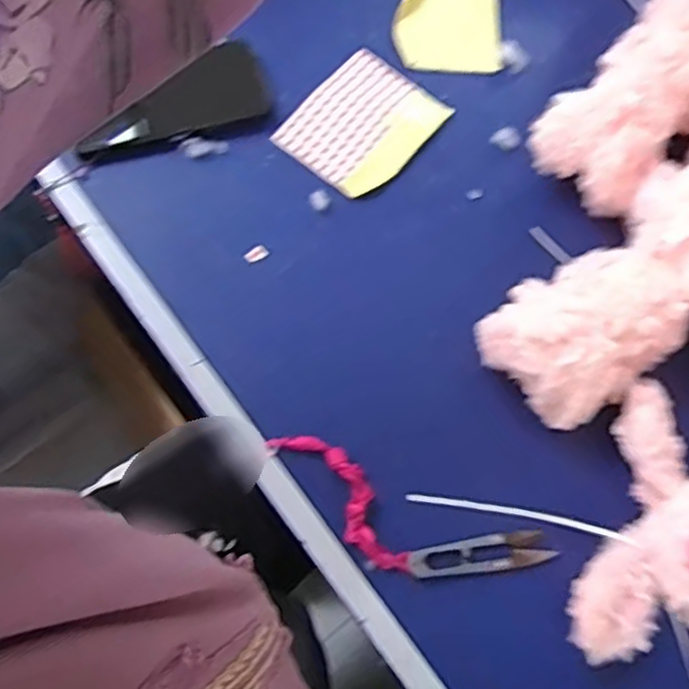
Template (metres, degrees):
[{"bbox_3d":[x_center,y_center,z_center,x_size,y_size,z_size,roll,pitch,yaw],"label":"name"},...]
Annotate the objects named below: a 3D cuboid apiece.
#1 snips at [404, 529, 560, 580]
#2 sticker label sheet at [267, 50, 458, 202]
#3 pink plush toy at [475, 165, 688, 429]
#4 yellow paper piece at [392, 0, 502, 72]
[{"bbox_3d":[0.094,0.146,0.500,0.099,0.010,0.023,-8,72,-5],"label":"snips"},{"bbox_3d":[0.017,-0.188,0.616,0.101,0.009,0.125,38,76,8],"label":"sticker label sheet"},{"bbox_3d":[0.209,-0.031,0.531,0.214,0.093,0.113,-37,77,-13],"label":"pink plush toy"},{"bbox_3d":[0.095,-0.303,0.659,0.093,0.012,0.112,3,71,-1],"label":"yellow paper piece"}]

